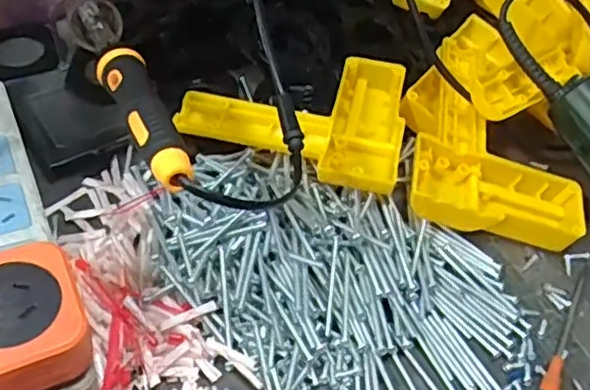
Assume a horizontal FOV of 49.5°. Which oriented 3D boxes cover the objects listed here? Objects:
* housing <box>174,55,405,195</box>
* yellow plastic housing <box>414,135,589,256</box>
[{"bbox_3d":[0.002,-0.060,0.436,0.145,0.024,0.116,15,51,3],"label":"housing"},{"bbox_3d":[0.127,0.001,0.415,0.113,0.033,0.055,14,53,-12],"label":"yellow plastic housing"}]

